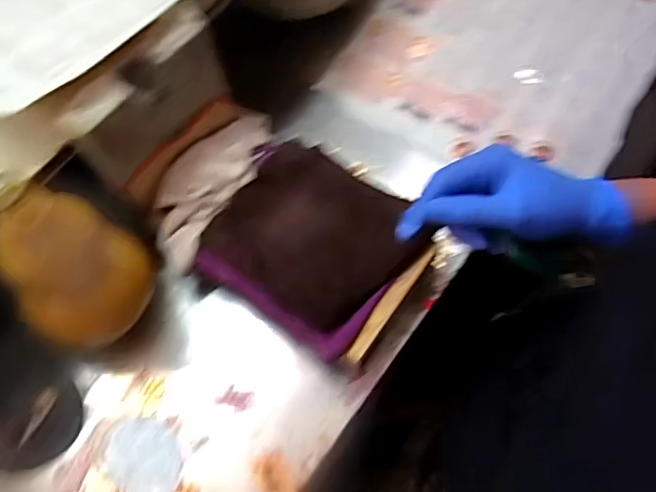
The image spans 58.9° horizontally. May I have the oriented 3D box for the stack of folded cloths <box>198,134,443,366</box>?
[{"bbox_3d":[-0.011,-0.002,0.471,0.164,0.034,0.135,31,71,13],"label":"stack of folded cloths"}]

